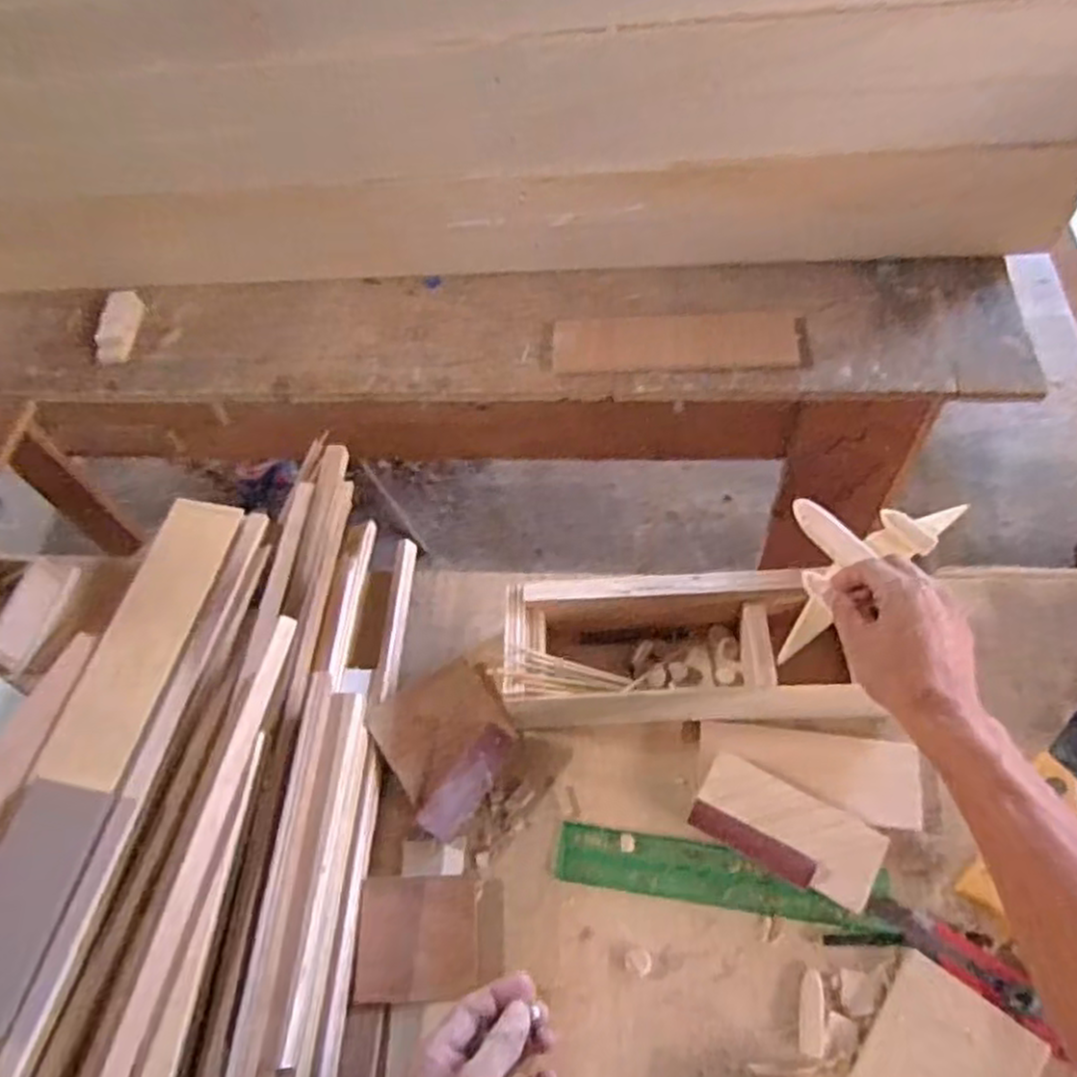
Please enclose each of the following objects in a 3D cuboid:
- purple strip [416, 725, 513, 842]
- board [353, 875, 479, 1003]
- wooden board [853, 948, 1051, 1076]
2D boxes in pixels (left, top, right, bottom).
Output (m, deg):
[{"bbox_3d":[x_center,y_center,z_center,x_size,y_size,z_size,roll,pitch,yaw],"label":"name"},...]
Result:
[{"bbox_3d":[-0.056,0.196,0.611,0.027,0.030,0.094,32,68,23],"label":"purple strip"},{"bbox_3d":[-0.089,0.298,0.569,0.087,0.007,0.081,-4,59,5],"label":"board"},{"bbox_3d":[0.274,0.350,0.506,0.095,0.014,0.094,31,67,23],"label":"wooden board"}]

